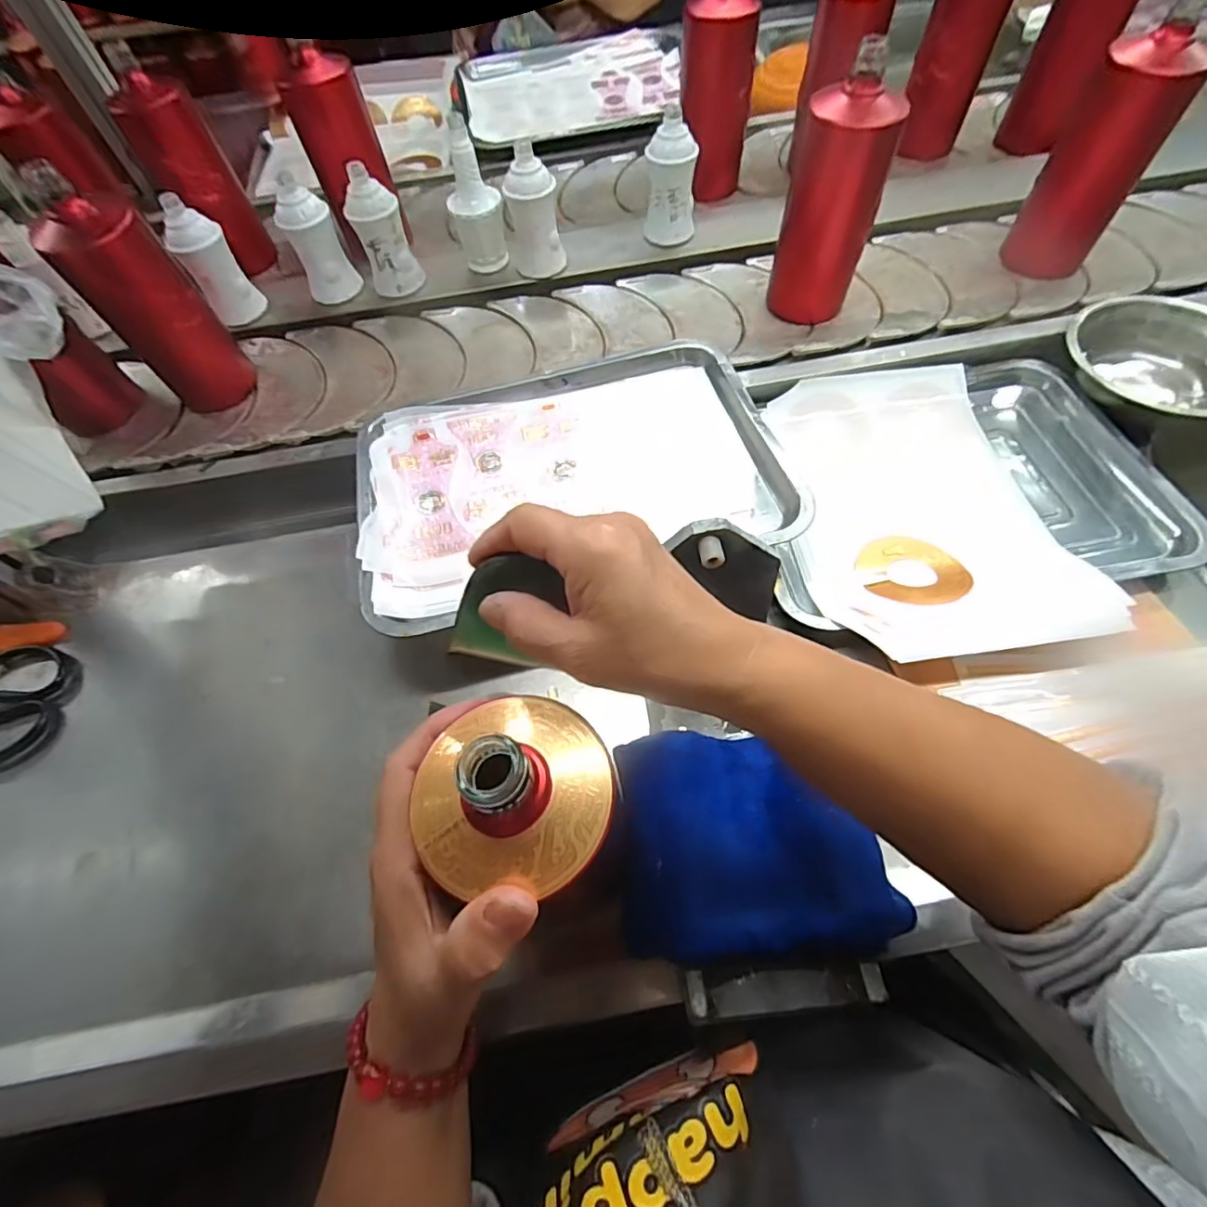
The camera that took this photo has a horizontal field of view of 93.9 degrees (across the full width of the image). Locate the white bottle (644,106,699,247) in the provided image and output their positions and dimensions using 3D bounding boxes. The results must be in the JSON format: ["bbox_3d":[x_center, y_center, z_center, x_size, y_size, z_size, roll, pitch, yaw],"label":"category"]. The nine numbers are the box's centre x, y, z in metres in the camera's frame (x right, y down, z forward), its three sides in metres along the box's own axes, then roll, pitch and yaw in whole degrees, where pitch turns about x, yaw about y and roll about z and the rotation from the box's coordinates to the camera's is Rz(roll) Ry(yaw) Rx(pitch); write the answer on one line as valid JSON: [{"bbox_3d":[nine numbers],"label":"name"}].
[{"bbox_3d":[0.076,-0.468,0.641,0.045,0.125,0.050,-39,66,-17],"label":"white bottle"}]

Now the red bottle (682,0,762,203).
[{"bbox_3d":[0.136,-0.612,0.678,0.077,0.197,0.066,-11,62,-3],"label":"red bottle"}]

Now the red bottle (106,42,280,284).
[{"bbox_3d":[-0.481,-0.503,0.665,0.079,0.203,0.069,-34,65,-14],"label":"red bottle"}]

